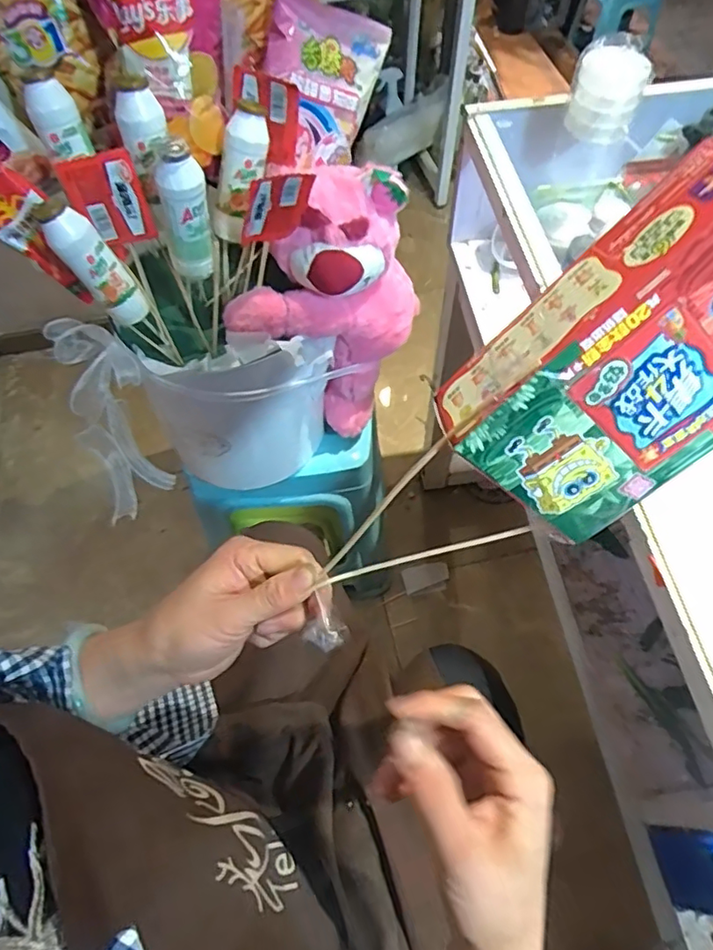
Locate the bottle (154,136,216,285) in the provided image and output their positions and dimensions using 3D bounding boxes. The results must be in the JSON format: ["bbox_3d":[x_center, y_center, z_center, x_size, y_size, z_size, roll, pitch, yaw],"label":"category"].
[{"bbox_3d":[-0.146,-0.221,0.491,0.044,0.109,0.033,-19,62,-9],"label":"bottle"}]

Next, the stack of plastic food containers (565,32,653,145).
[{"bbox_3d":[0.262,-0.403,0.609,0.072,0.072,0.061,21,63,13],"label":"stack of plastic food containers"}]

